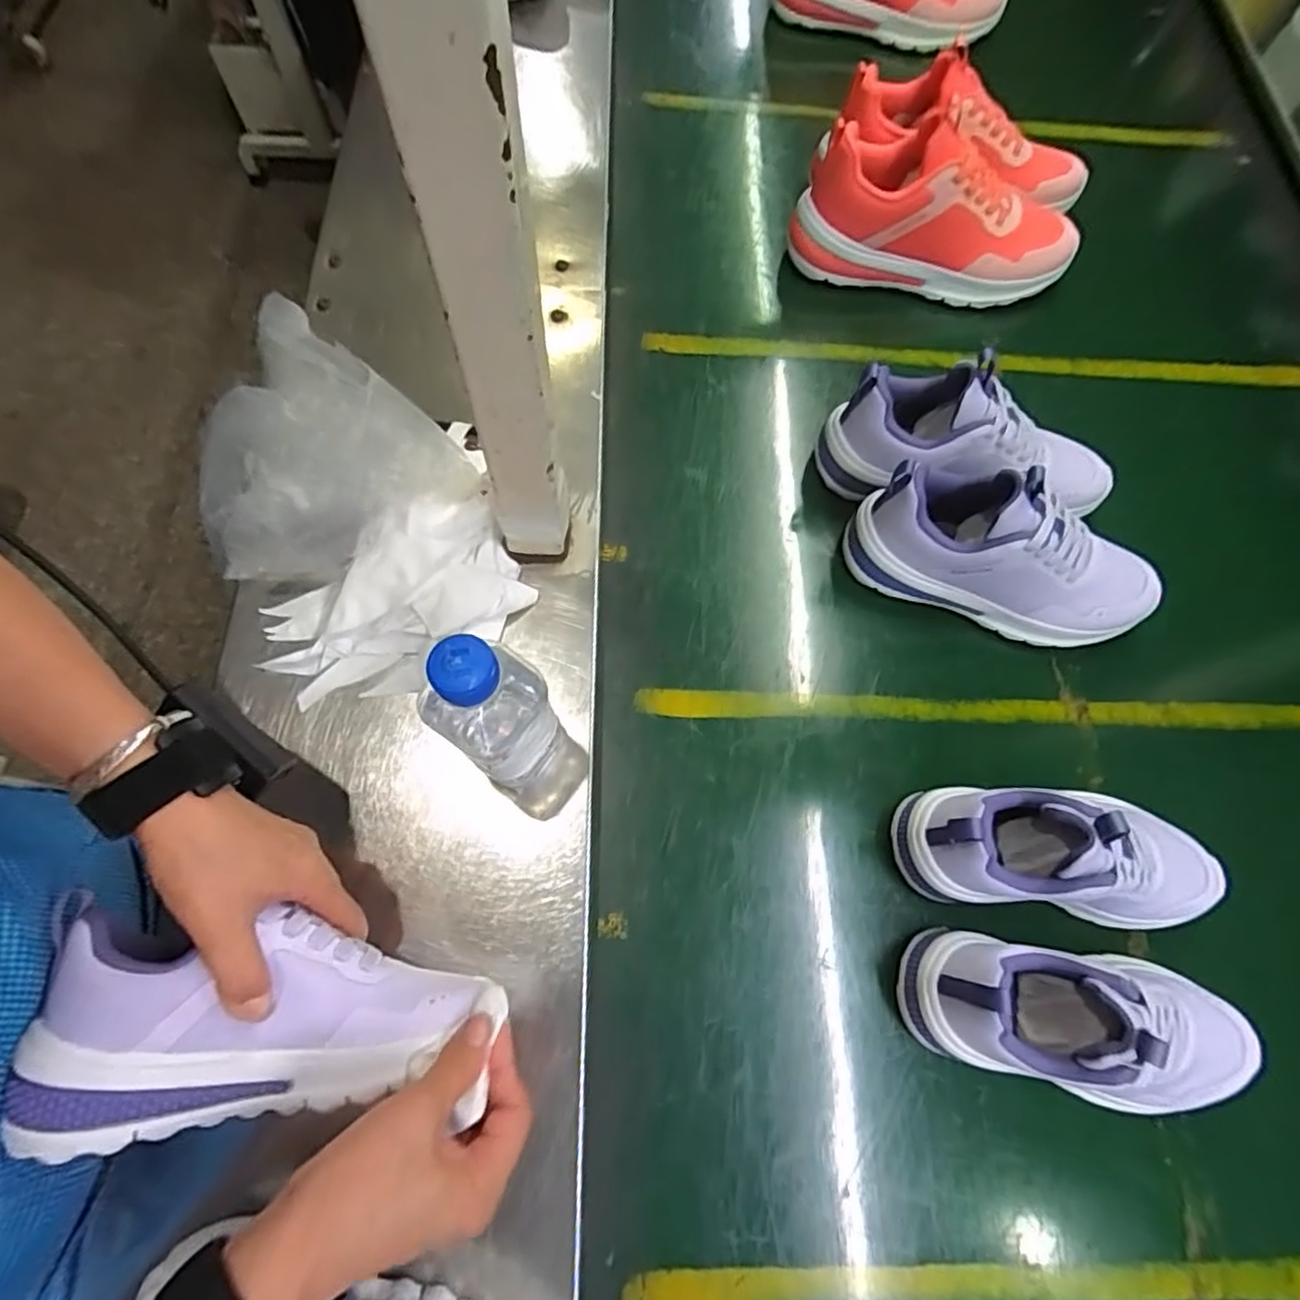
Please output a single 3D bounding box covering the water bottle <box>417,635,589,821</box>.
[{"bbox_3d":[-0.082,0.051,0.393,0.077,0.191,0.058,42,74,12],"label":"water bottle"}]

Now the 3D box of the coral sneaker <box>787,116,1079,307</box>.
[{"bbox_3d":[0.274,-0.410,0.623,0.266,0.116,0.087,8,70,1],"label":"coral sneaker"}]

